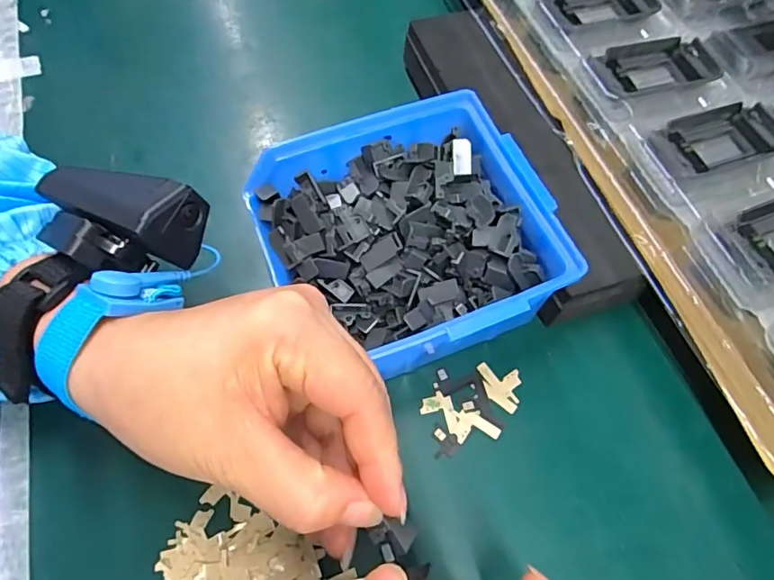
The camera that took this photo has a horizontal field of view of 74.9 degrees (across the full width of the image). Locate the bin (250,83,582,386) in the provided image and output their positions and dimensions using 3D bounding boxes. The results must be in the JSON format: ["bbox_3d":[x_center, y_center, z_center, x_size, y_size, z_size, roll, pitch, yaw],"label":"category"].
[{"bbox_3d":[0.008,-0.022,0.262,0.132,0.064,0.124,-19,66,-12],"label":"bin"}]

